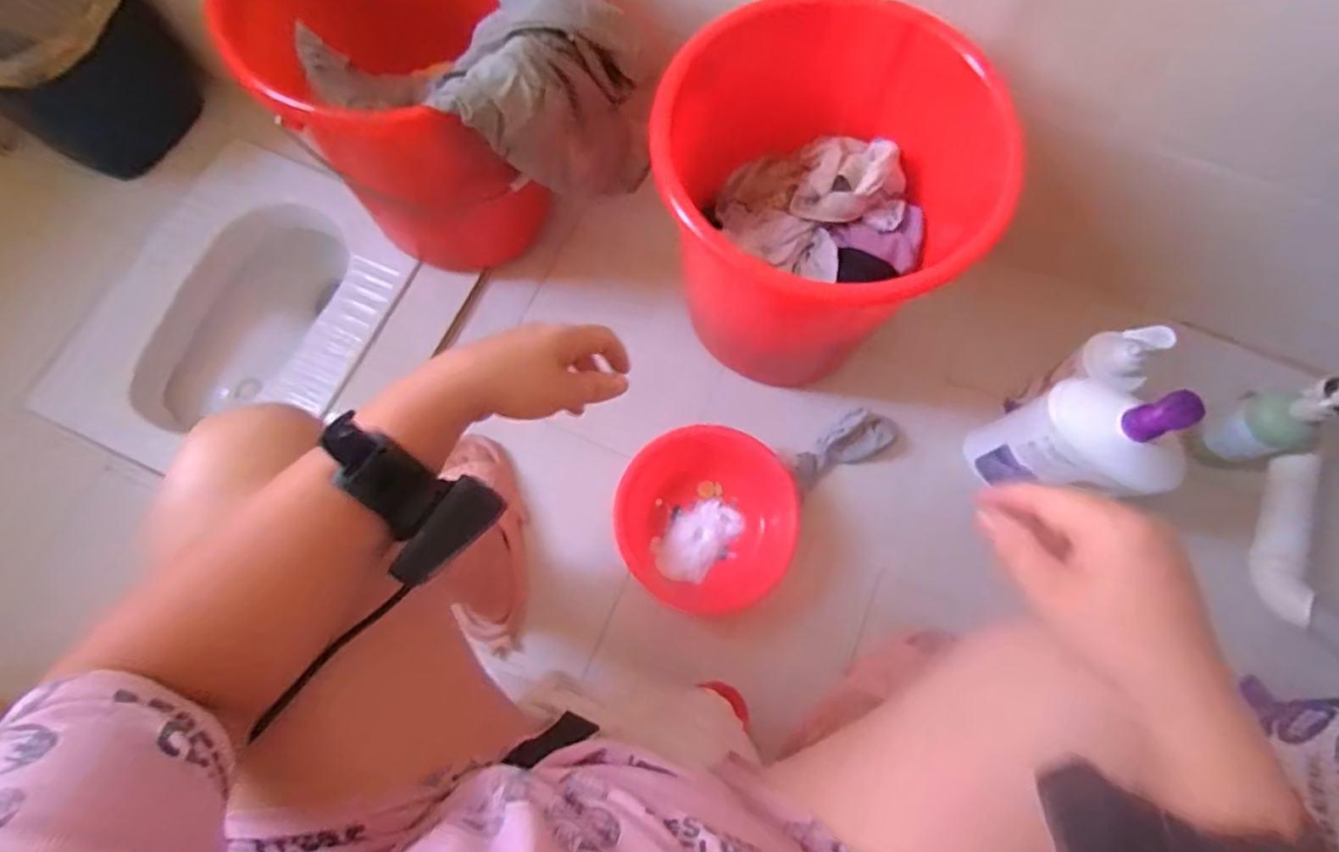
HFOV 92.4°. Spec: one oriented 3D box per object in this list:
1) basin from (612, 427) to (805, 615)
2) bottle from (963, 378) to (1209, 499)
[{"bbox_3d":[0.047,0.119,0.827,0.218,0.082,0.222,19,73,4],"label":"basin"},{"bbox_3d":[0.473,0.023,0.736,0.107,0.285,0.134,-18,74,-7],"label":"bottle"}]

